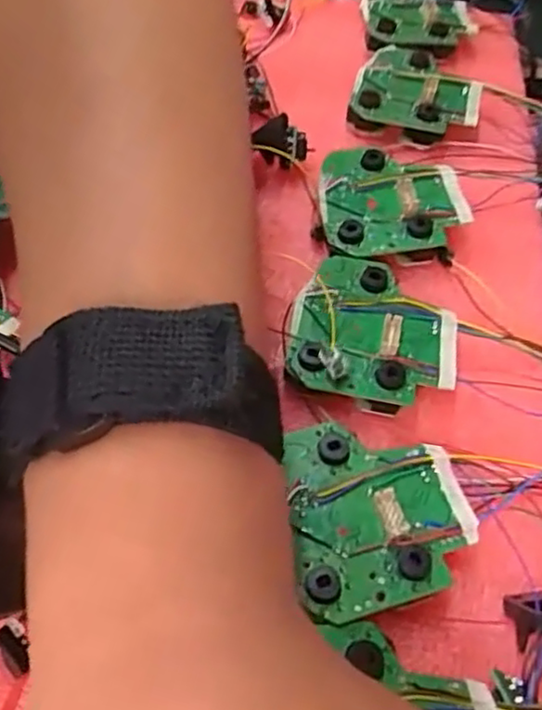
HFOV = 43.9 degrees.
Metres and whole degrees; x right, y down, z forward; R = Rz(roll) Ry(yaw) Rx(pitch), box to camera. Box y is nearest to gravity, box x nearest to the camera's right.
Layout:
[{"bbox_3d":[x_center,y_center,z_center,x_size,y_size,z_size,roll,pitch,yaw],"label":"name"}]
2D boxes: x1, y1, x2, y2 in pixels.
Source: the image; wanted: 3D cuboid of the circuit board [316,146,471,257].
[{"bbox_3d":[0.045,-0.057,0.249,0.051,0.009,0.048,0,56,1],"label":"circuit board"}]

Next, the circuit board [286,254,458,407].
[{"bbox_3d":[0.034,-0.010,0.219,0.052,0.011,0.052,11,57,8],"label":"circuit board"}]

